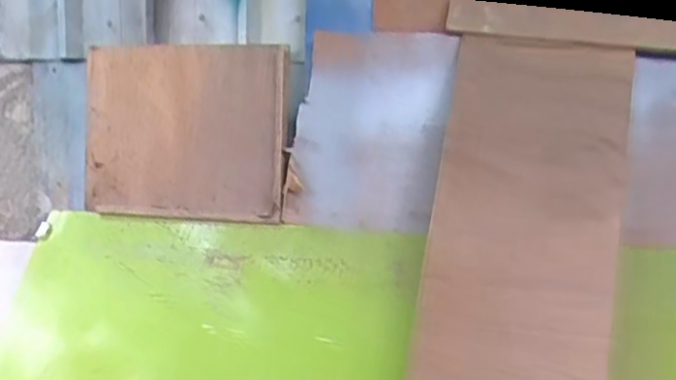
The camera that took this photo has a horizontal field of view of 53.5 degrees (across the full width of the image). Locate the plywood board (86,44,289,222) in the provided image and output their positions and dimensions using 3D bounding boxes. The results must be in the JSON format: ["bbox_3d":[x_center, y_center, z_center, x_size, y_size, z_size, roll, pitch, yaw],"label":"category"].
[{"bbox_3d":[-0.331,-0.116,1.423,0.482,0.384,0.032,7,24,15],"label":"plywood board"}]

